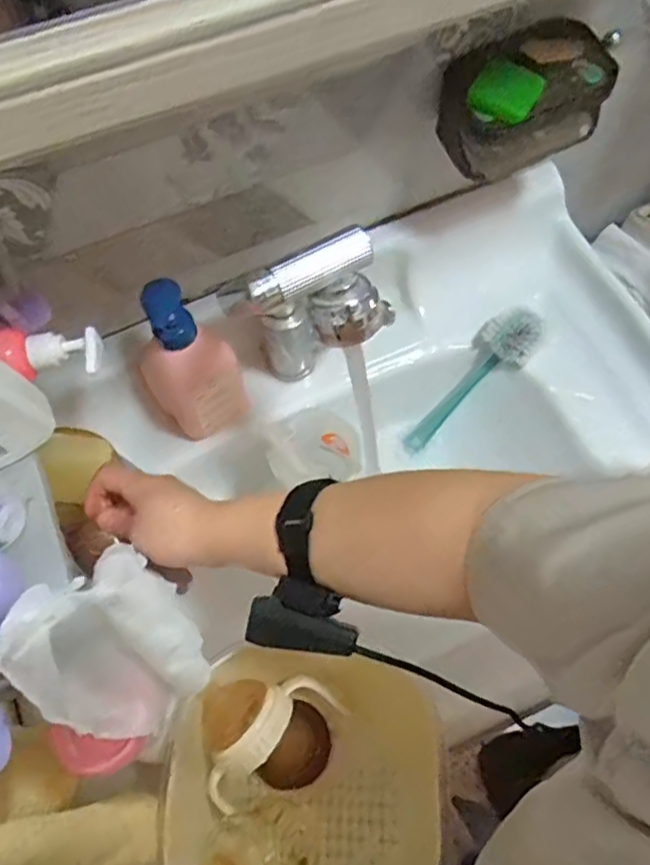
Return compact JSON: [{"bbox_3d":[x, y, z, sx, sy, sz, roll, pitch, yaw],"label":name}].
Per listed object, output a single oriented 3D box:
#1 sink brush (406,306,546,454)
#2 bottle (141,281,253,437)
[{"bbox_3d":[0.160,-0.054,0.700,0.056,0.040,0.208,51,121,20],"label":"sink brush"},{"bbox_3d":[-0.121,-0.060,0.563,0.084,0.171,0.055,-29,68,-9],"label":"bottle"}]

